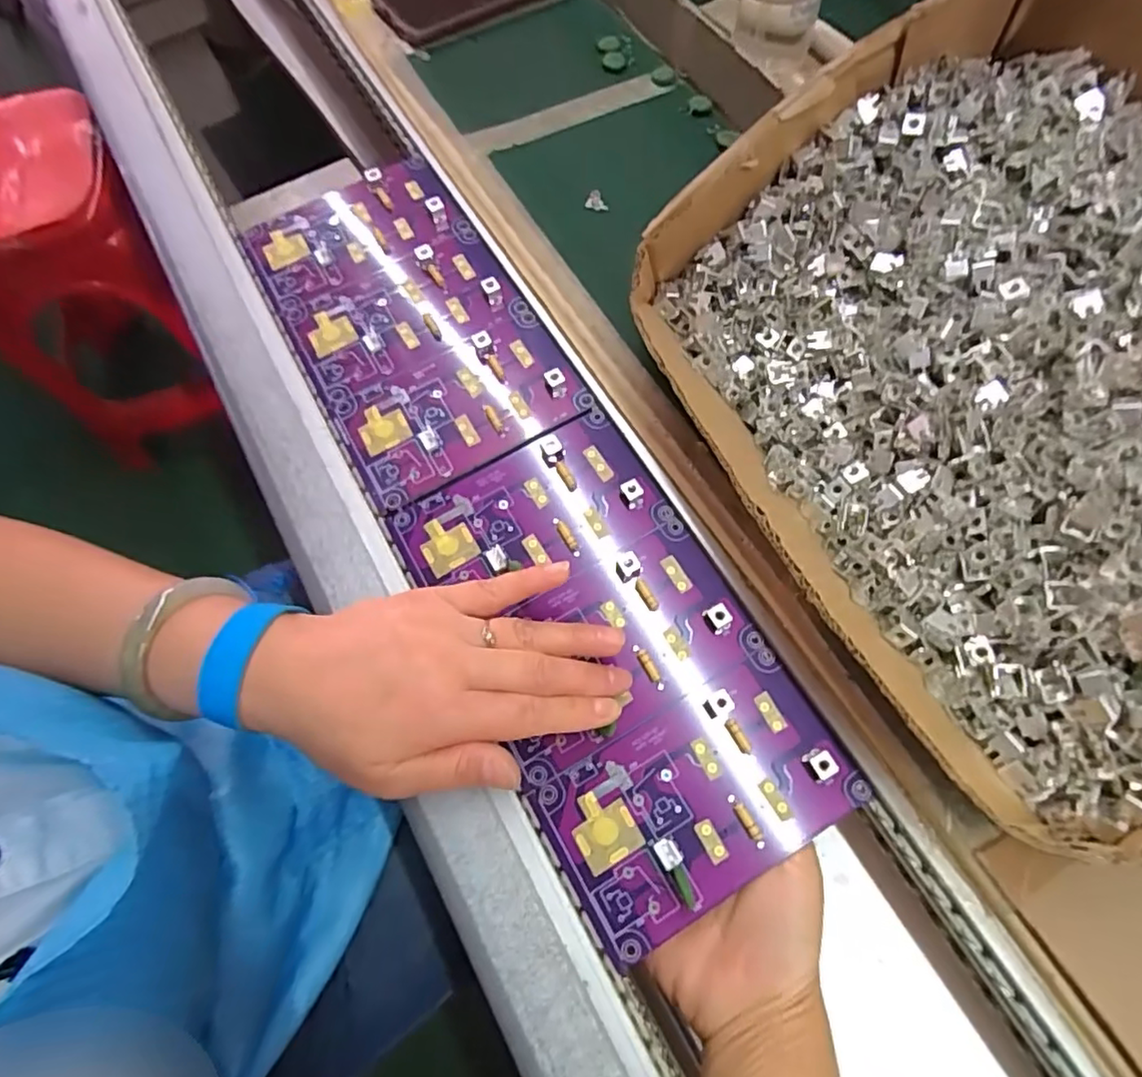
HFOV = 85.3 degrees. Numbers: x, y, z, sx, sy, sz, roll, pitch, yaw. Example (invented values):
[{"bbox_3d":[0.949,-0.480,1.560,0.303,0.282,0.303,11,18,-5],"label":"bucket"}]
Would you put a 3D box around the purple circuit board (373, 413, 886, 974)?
[{"bbox_3d":[0.017,0.058,0.322,0.138,0.008,0.248,-30,71,-9],"label":"purple circuit board"}]

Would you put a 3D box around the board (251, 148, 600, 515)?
[{"bbox_3d":[-0.113,-0.148,0.409,0.140,0.013,0.256,-30,71,-9],"label":"board"}]

